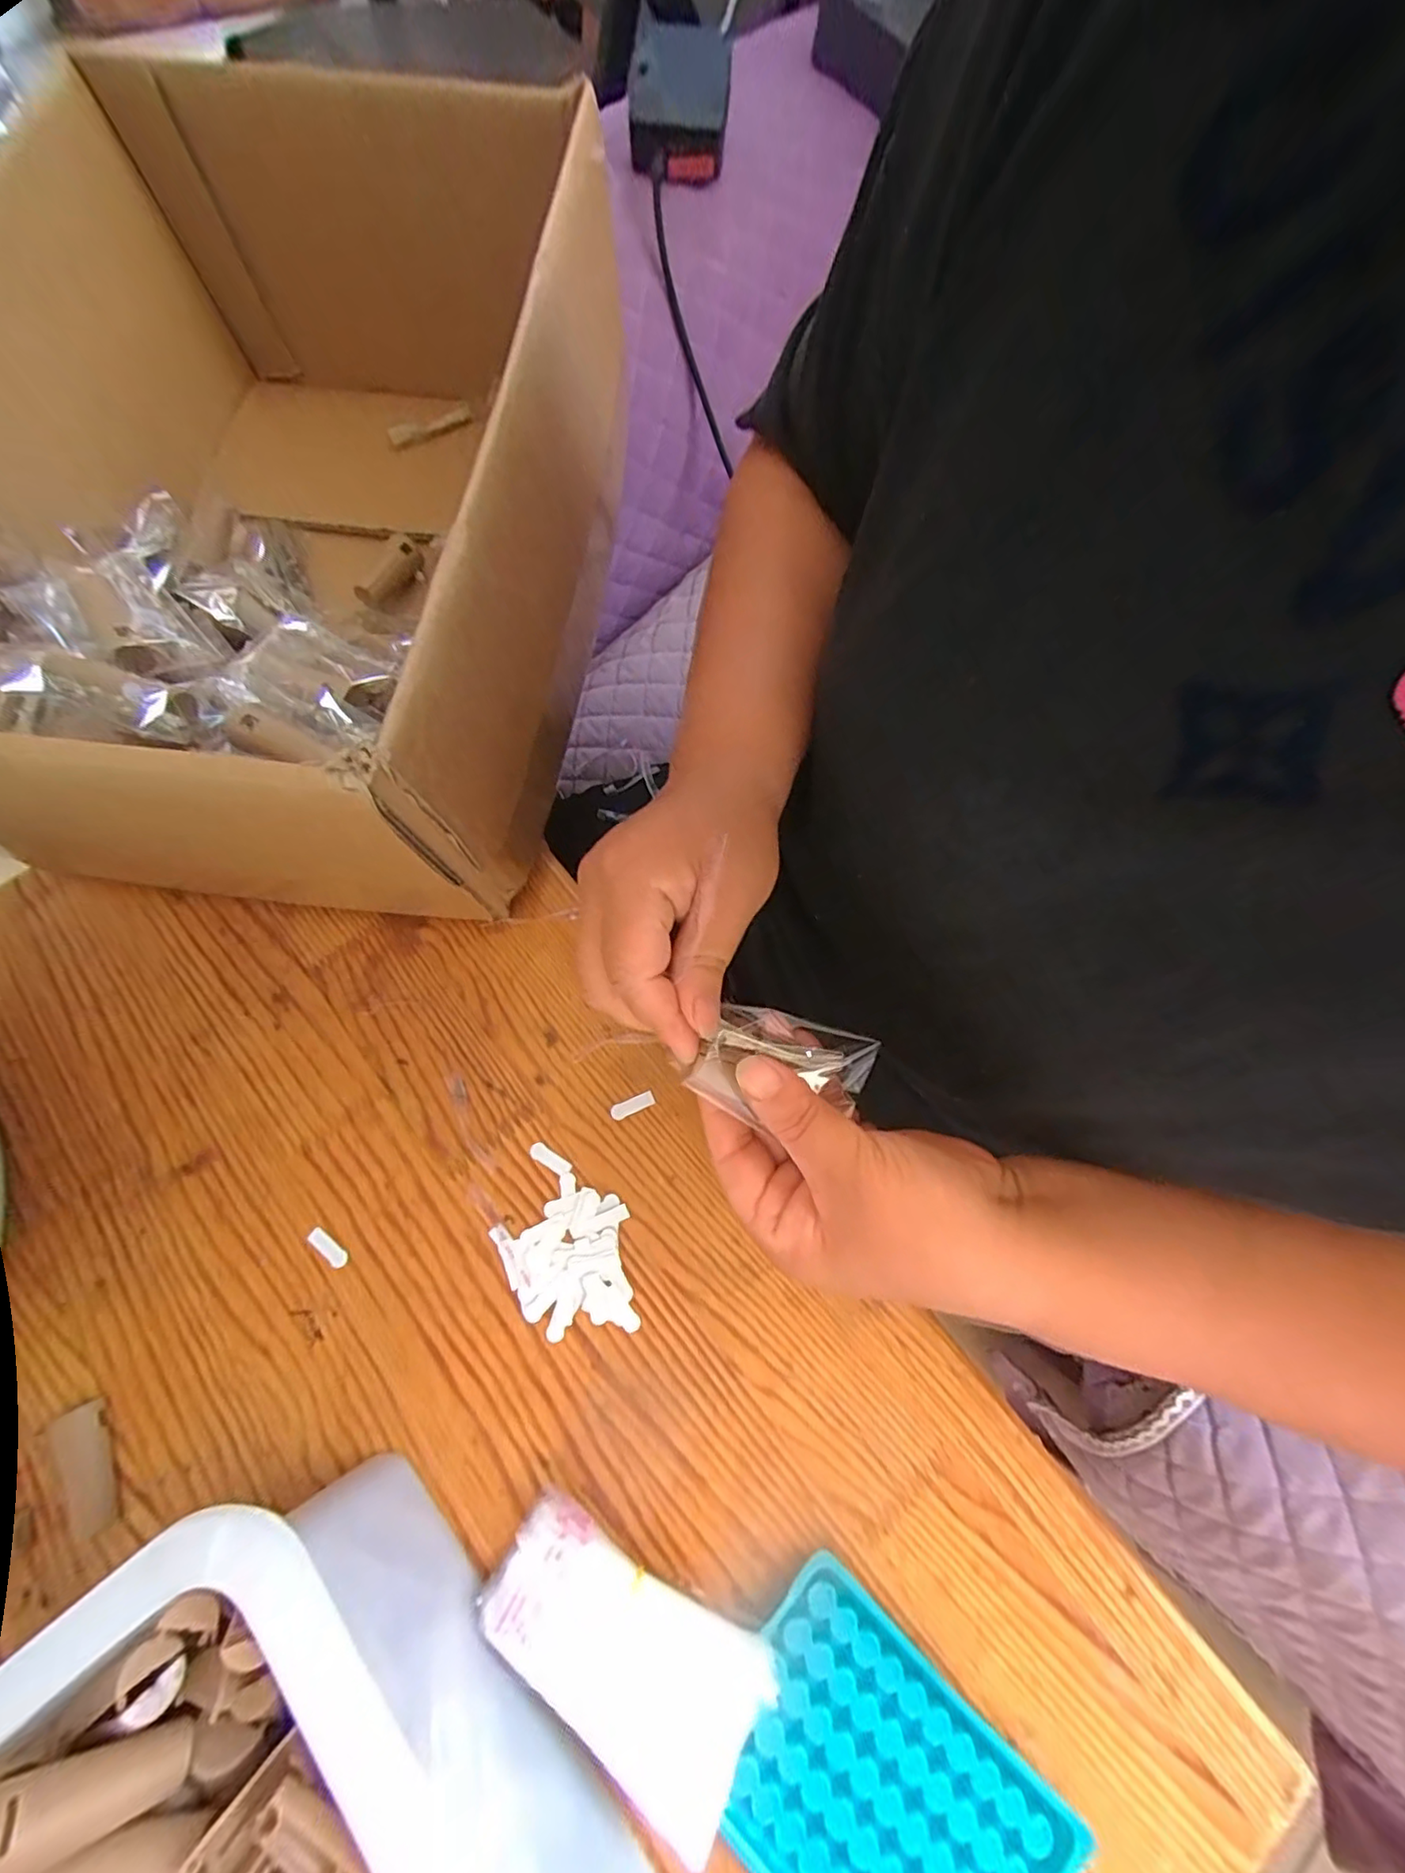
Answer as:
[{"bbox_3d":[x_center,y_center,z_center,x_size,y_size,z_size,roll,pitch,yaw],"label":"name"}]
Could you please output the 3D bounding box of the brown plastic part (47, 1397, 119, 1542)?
[{"bbox_3d":[-0.265,0.228,0.261,0.022,0.005,0.049,-24,75,-7],"label":"brown plastic part"}]

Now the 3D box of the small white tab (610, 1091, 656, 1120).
[{"bbox_3d":[-0.036,0.087,0.313,0.023,0.004,0.007,-22,75,-7],"label":"small white tab"}]

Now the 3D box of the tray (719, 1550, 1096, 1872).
[{"bbox_3d":[0.067,0.333,0.235,0.128,0.016,0.093,40,77,11],"label":"tray"}]

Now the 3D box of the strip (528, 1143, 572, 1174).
[{"bbox_3d":[-0.077,0.112,0.305,0.022,0.004,0.008,32,78,8],"label":"strip"}]

